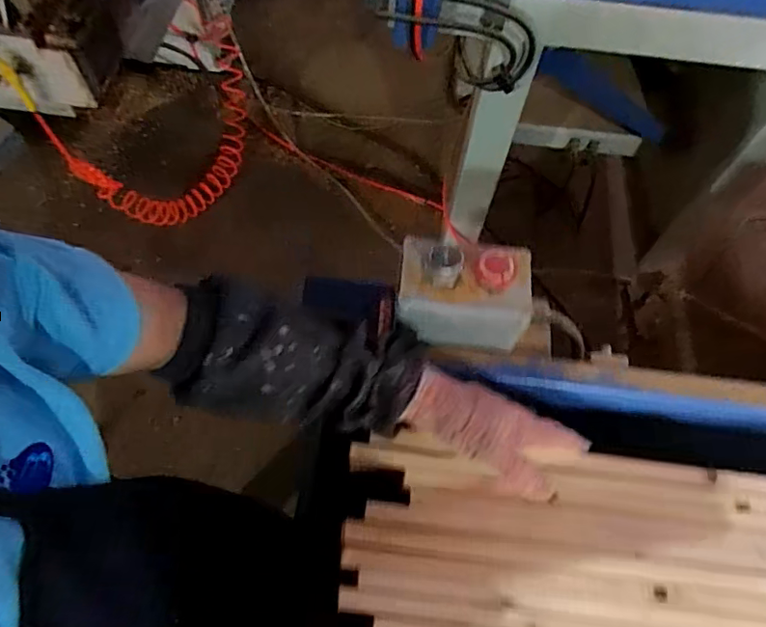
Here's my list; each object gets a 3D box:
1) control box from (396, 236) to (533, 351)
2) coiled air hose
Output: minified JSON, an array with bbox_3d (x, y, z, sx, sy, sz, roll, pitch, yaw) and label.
[{"bbox_3d":[0.076,-0.022,0.528,0.133,0.092,0.081,6,61,1],"label":"control box"},{"bbox_3d":[-0.626,-0.631,1.680,0.253,0.489,0.774,20,64,8],"label":"coiled air hose"}]

